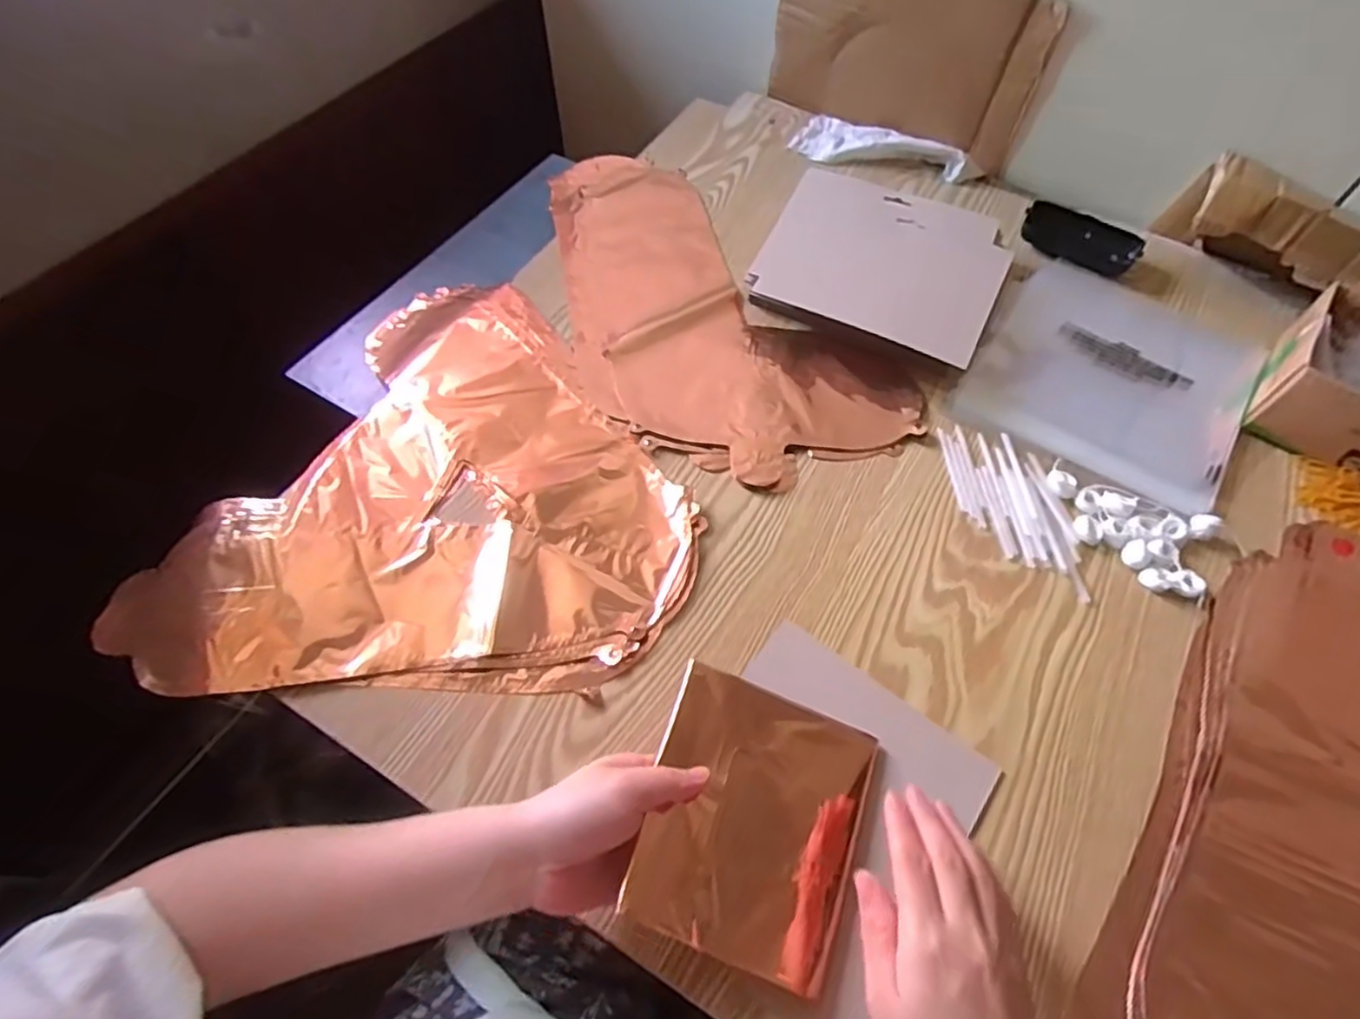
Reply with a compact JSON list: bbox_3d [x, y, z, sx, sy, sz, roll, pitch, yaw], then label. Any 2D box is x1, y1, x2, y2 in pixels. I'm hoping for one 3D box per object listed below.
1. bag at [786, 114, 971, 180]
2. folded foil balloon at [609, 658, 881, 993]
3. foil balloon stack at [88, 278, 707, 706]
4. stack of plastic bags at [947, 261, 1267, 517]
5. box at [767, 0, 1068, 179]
[{"bbox_3d":[0.214,-0.391,0.726,0.178,0.026,0.073,27,63,15],"label":"bag"},{"bbox_3d":[0.045,0.178,0.387,0.129,0.013,0.141,27,61,-9],"label":"folded foil balloon"},{"bbox_3d":[-0.172,-0.002,0.520,0.359,0.033,0.382,24,62,13],"label":"foil balloon stack"},{"bbox_3d":[0.374,-0.119,0.581,0.206,0.011,0.227,29,64,15],"label":"stack of plastic bags"},{"bbox_3d":[0.224,-0.469,0.684,0.273,0.176,0.026,33,65,17],"label":"box"}]

